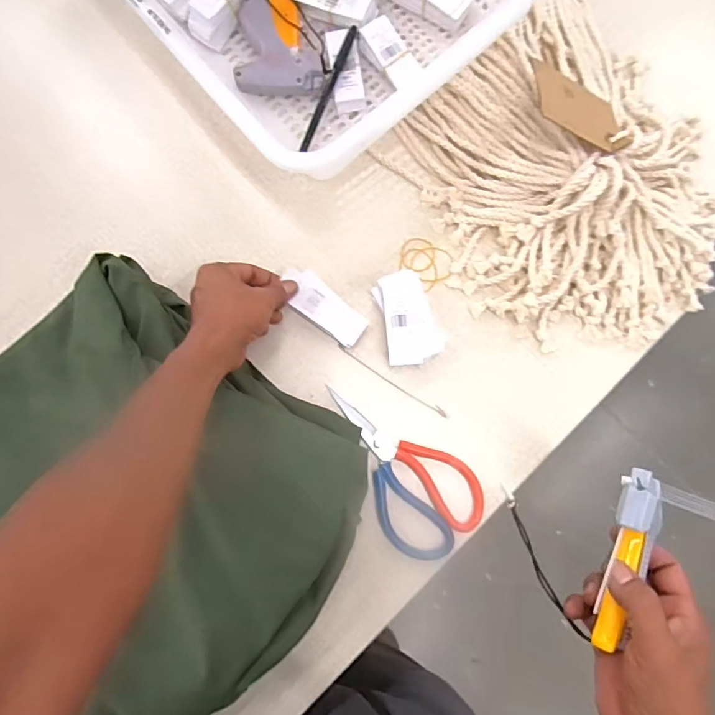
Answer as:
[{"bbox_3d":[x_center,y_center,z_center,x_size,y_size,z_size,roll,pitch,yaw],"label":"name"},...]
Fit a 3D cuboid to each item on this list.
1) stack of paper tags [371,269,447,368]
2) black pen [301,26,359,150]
[{"bbox_3d":[0.054,-0.039,0.494,0.062,0.030,0.092,-12,81,-3],"label":"stack of paper tags"},{"bbox_3d":[-0.033,-0.287,0.525,0.012,0.015,0.139,25,94,3],"label":"black pen"}]

